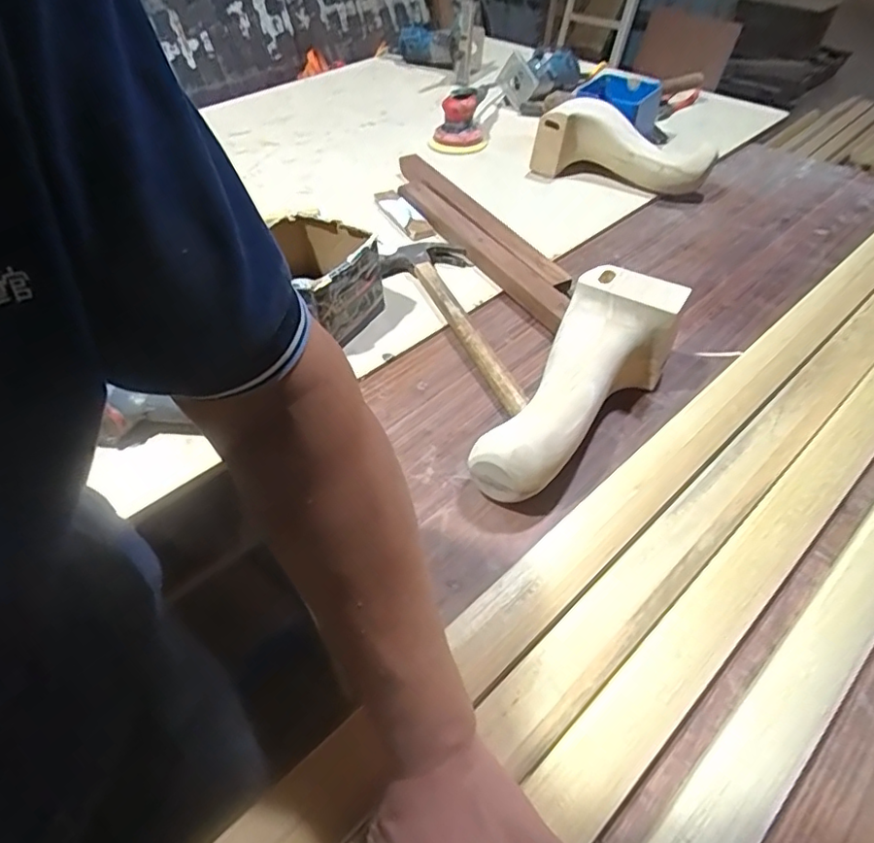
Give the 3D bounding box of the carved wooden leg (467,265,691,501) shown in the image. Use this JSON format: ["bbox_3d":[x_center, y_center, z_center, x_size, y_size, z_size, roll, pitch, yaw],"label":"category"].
[{"bbox_3d":[0.148,-0.039,0.609,0.113,0.103,0.280,24,51,23],"label":"carved wooden leg"}]

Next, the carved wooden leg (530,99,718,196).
[{"bbox_3d":[0.317,-0.466,1.010,0.294,0.106,0.088,18,49,18],"label":"carved wooden leg"}]

